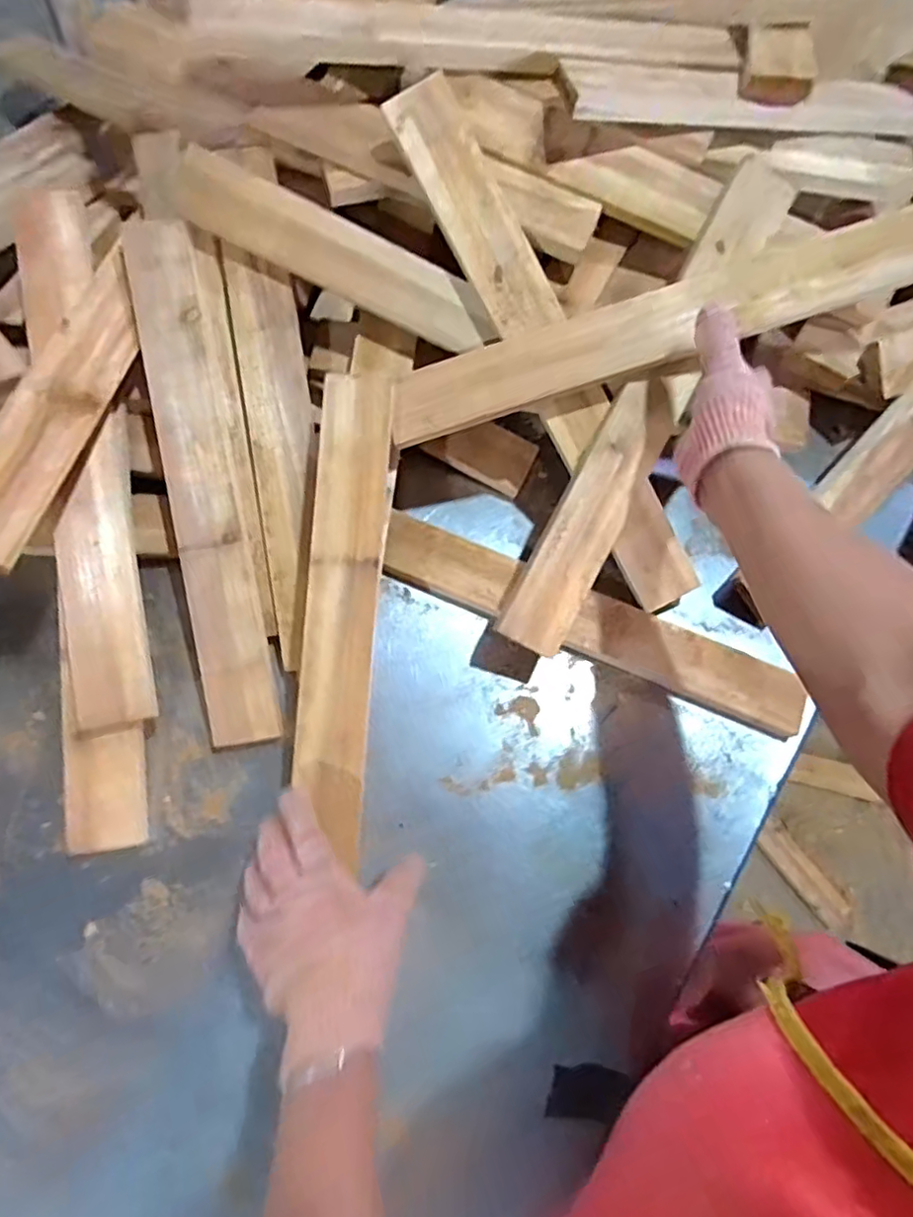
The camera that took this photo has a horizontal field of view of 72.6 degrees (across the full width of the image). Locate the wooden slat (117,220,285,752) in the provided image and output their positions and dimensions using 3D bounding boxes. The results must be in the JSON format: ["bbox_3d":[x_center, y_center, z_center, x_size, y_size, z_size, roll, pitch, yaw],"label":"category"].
[{"bbox_3d":[-0.235,-0.116,0.572,0.061,0.019,0.480,-11,88,-6],"label":"wooden slat"}]

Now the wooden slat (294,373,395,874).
[{"bbox_3d":[-0.097,-0.003,0.531,0.062,0.019,0.393,3,86,-1],"label":"wooden slat"}]

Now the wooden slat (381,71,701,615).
[{"bbox_3d":[0.088,-0.228,0.574,0.061,0.011,0.508,-29,98,1],"label":"wooden slat"}]

